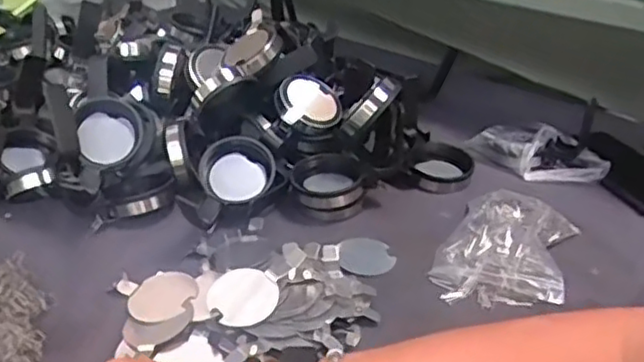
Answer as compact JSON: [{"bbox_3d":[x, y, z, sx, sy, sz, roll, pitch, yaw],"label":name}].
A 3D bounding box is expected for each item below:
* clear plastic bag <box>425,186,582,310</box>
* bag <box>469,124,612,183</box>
[{"bbox_3d":[0.162,0.056,0.593,0.112,0.037,0.139,11,32,18],"label":"clear plastic bag"},{"bbox_3d":[0.236,-0.033,0.736,0.141,0.038,0.070,26,39,38],"label":"bag"}]

